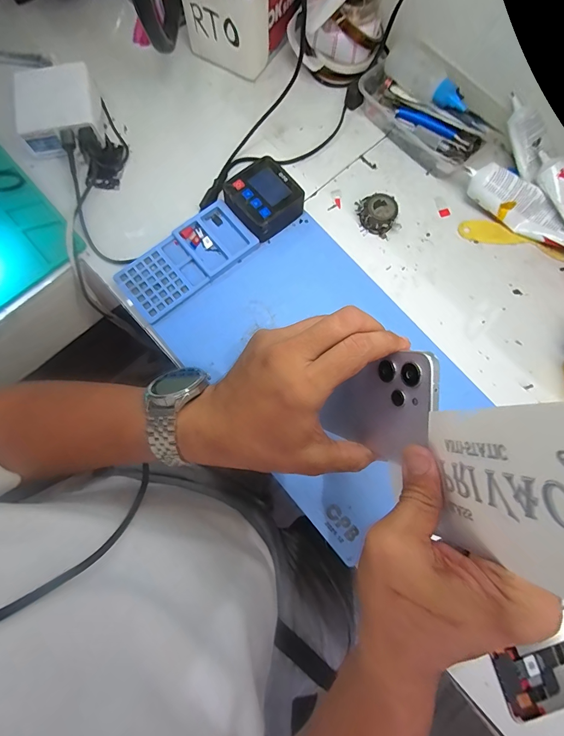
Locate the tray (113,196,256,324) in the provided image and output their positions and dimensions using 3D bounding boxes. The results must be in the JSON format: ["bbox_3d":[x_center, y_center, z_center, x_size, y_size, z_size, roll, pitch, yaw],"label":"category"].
[{"bbox_3d":[-0.105,-0.118,0.397,0.148,0.017,0.070,-38,80,-10],"label":"tray"}]

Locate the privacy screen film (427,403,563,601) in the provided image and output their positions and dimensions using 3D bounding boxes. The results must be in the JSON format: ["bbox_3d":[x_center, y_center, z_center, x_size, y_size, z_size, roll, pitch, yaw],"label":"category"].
[{"bbox_3d":[0.096,0.052,0.146,0.010,0.120,0.071,-7,81,-8],"label":"privacy screen film"}]

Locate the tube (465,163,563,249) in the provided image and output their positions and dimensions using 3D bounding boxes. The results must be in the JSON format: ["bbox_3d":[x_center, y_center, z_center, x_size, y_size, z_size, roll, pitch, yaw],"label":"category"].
[{"bbox_3d":[0.272,-0.184,0.408,0.139,0.032,0.034,32,77,-7],"label":"tube"}]

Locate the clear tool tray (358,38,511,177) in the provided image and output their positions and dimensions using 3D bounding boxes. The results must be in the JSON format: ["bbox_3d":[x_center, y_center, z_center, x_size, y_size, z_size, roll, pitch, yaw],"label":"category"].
[{"bbox_3d":[0.182,-0.314,0.431,0.095,0.057,0.170,-43,81,-10],"label":"clear tool tray"}]

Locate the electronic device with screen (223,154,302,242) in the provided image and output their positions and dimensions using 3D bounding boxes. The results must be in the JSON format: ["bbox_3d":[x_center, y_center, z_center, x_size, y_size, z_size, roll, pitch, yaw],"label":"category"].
[{"bbox_3d":[-0.021,-0.187,0.403,0.073,0.039,0.073,-39,80,-10],"label":"electronic device with screen"}]

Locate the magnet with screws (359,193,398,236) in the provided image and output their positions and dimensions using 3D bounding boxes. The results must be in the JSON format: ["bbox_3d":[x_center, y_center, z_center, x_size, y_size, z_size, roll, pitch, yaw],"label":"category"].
[{"bbox_3d":[0.111,-0.180,0.415,0.040,0.021,0.040,0,76,-1],"label":"magnet with screws"}]

